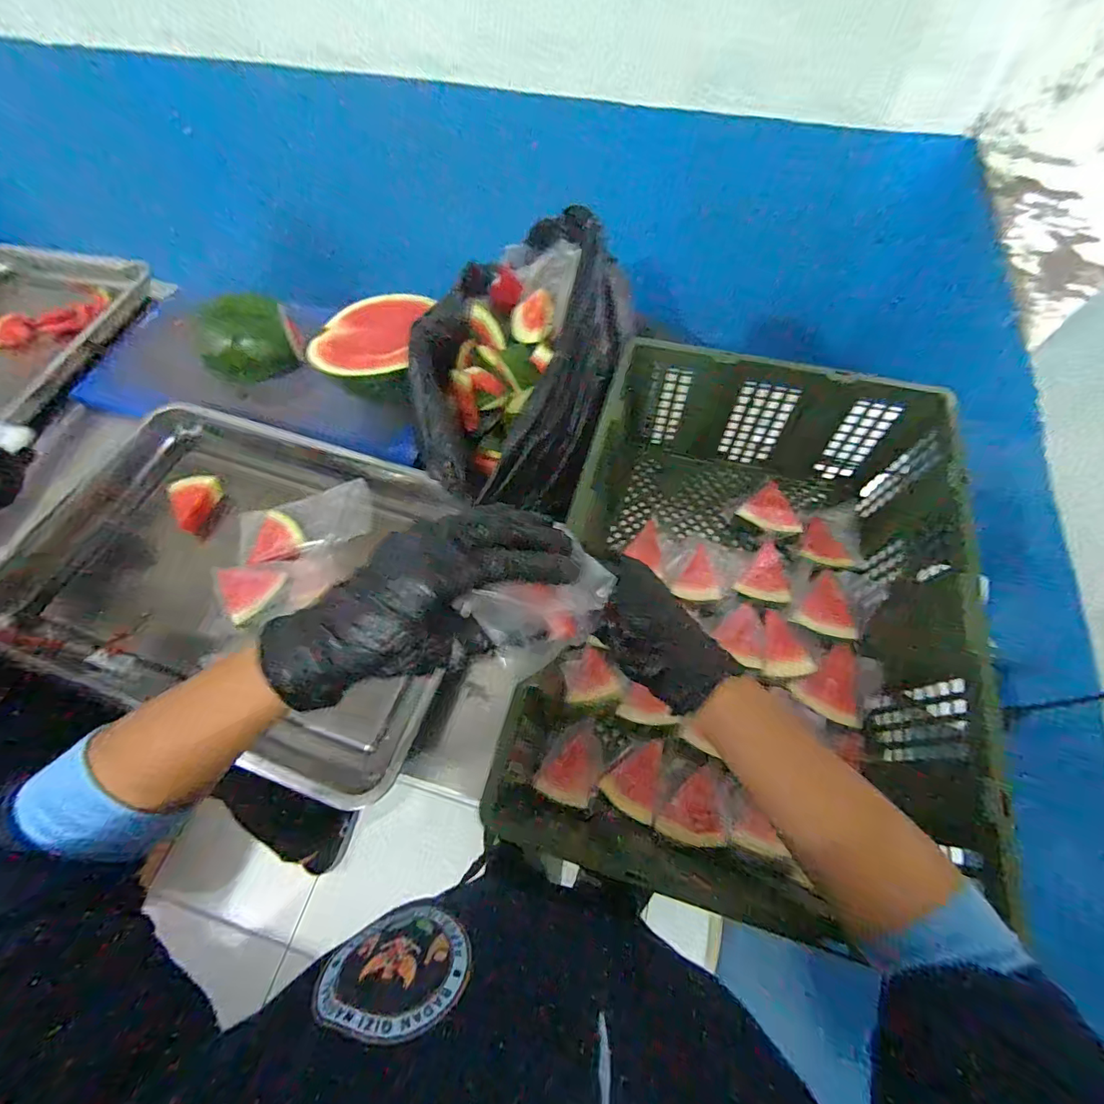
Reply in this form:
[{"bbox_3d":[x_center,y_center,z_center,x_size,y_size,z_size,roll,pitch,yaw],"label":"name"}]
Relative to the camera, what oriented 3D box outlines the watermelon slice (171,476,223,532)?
[{"bbox_3d":[-0.509,-0.072,0.674,0.043,0.061,0.085,7,64,6],"label":"watermelon slice"}]

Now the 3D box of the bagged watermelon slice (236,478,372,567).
[{"bbox_3d":[-0.342,-0.038,0.649,0.182,0.030,0.081,-18,64,-7],"label":"bagged watermelon slice"}]

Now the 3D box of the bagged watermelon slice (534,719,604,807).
[{"bbox_3d":[0.024,0.222,0.491,0.059,0.014,0.077,25,67,14],"label":"bagged watermelon slice"}]

